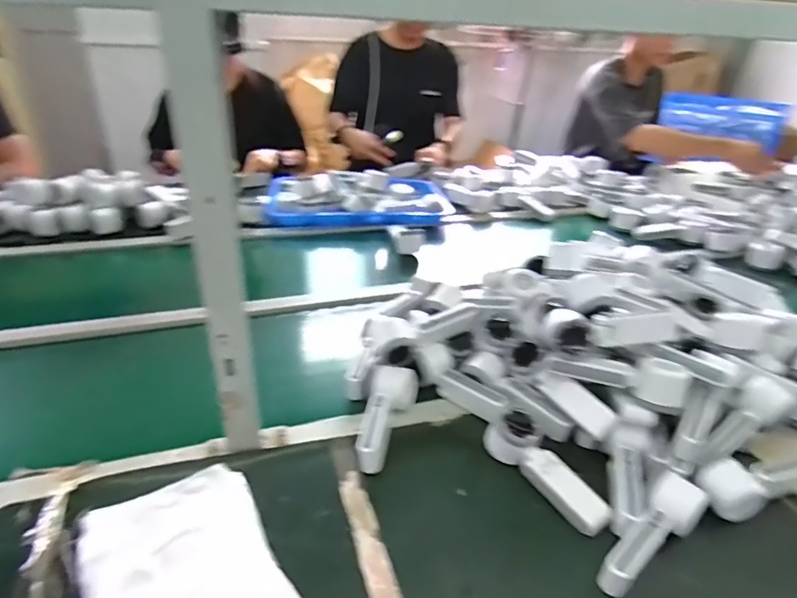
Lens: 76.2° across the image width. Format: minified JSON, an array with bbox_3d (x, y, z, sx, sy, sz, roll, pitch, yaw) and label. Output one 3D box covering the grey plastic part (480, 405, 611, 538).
[{"bbox_3d":[0.179,0.200,0.617,0.049,0.053,0.168,-22,39,-35],"label":"grey plastic part"}]

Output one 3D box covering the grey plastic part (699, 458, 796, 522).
[{"bbox_3d":[0.438,0.218,0.625,0.156,0.047,0.063,-11,34,-21],"label":"grey plastic part"}]

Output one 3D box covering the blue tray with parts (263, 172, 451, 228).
[{"bbox_3d":[-0.118,-0.298,1.410,0.490,0.094,0.287,-5,32,-13],"label":"blue tray with parts"}]

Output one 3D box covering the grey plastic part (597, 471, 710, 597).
[{"bbox_3d":[0.271,0.253,0.549,0.156,0.048,0.052,-22,39,-35],"label":"grey plastic part"}]

